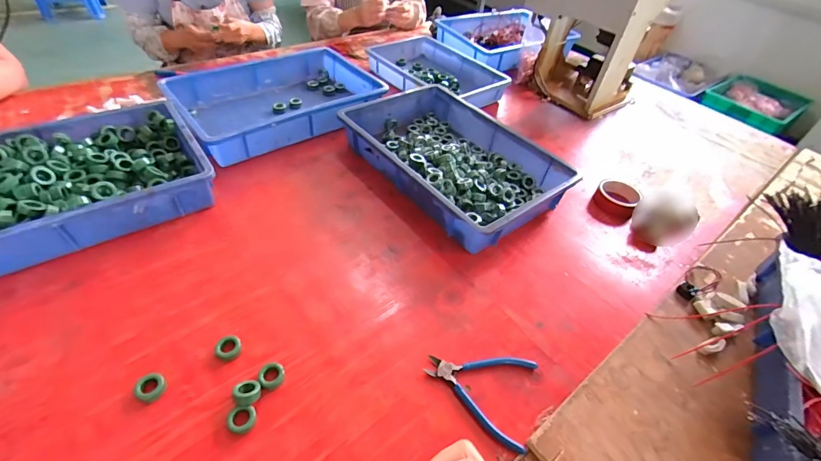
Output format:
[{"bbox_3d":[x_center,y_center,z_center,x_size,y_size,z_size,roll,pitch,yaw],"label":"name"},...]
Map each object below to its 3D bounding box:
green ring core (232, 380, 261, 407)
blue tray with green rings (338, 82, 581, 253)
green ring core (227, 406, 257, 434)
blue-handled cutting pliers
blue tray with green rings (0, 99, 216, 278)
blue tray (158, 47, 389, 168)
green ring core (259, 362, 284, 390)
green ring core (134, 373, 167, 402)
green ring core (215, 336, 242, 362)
[{"bbox_3d":[-0.193,0.194,0.445,0.028,0.018,0.026,4,46,-4],"label":"green ring core"},{"bbox_3d":[0.086,-0.154,0.778,0.287,0.076,0.427,-30,57,-30],"label":"blue tray with green rings"},{"bbox_3d":[-0.192,0.216,0.427,0.029,0.009,0.028,4,46,-4],"label":"green ring core"},{"bbox_3d":[0.088,0.201,0.486,0.139,0.010,0.116,17,47,9],"label":"blue-handled cutting pliers"},{"bbox_3d":[-0.590,-0.080,0.620,0.431,0.078,0.308,-29,56,-30],"label":"blue tray with green rings"},{"bbox_3d":[-0.308,-0.312,0.890,0.434,0.071,0.294,-28,56,-29],"label":"blue tray"},{"bbox_3d":[-0.172,0.182,0.466,0.029,0.016,0.028,4,46,-4],"label":"green ring core"},{"bbox_3d":[-0.307,0.185,0.443,0.032,0.011,0.030,4,46,-4],"label":"green ring core"},{"bbox_3d":[-0.236,0.153,0.486,0.030,0.015,0.028,4,46,-4],"label":"green ring core"}]

